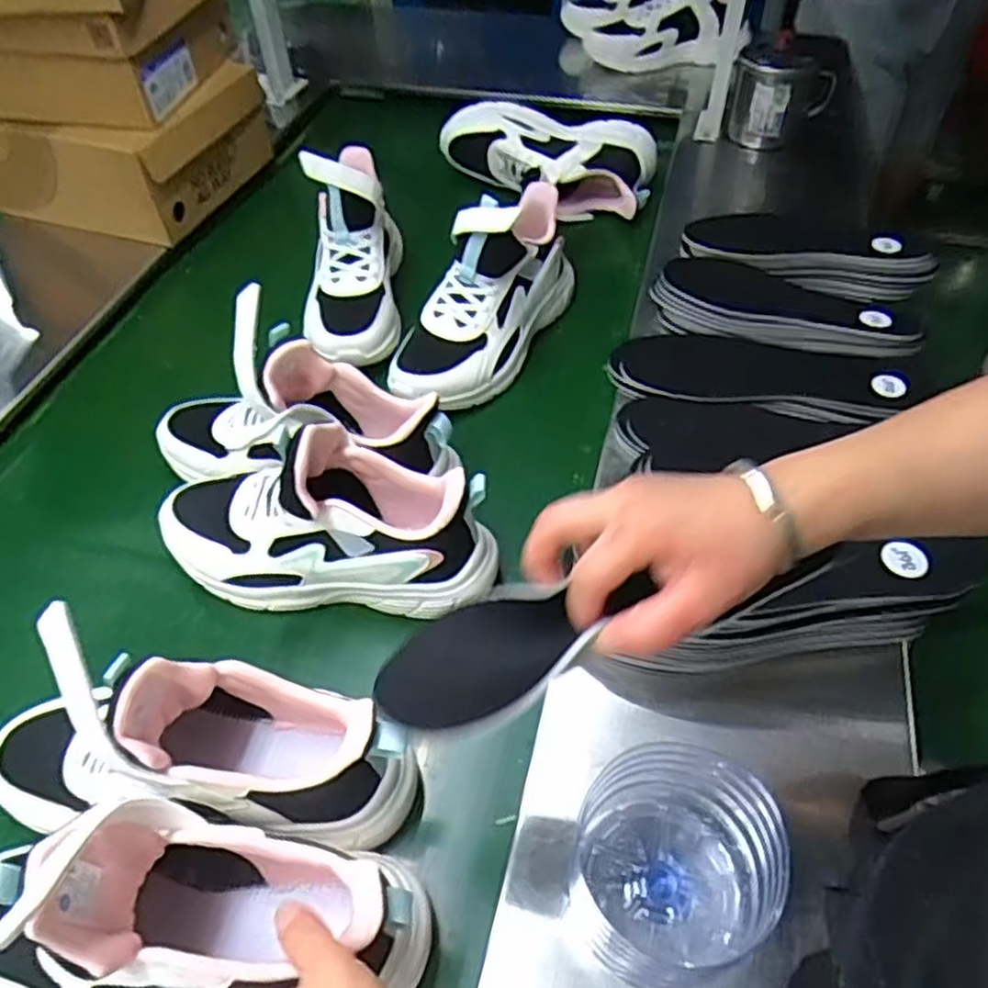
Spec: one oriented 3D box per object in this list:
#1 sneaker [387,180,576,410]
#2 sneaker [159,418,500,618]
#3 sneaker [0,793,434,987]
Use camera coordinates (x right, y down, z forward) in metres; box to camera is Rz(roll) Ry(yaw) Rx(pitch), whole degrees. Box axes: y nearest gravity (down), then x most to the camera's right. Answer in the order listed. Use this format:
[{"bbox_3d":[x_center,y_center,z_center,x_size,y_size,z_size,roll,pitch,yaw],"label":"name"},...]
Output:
[{"bbox_3d":[-0.005,-0.211,0.741,0.097,0.159,0.265,22,55,16],"label":"sneaker"},{"bbox_3d":[-0.136,0.018,0.565,0.262,0.137,0.093,6,52,4],"label":"sneaker"},{"bbox_3d":[-0.172,0.223,0.383,0.262,0.142,0.107,6,52,4],"label":"sneaker"}]

